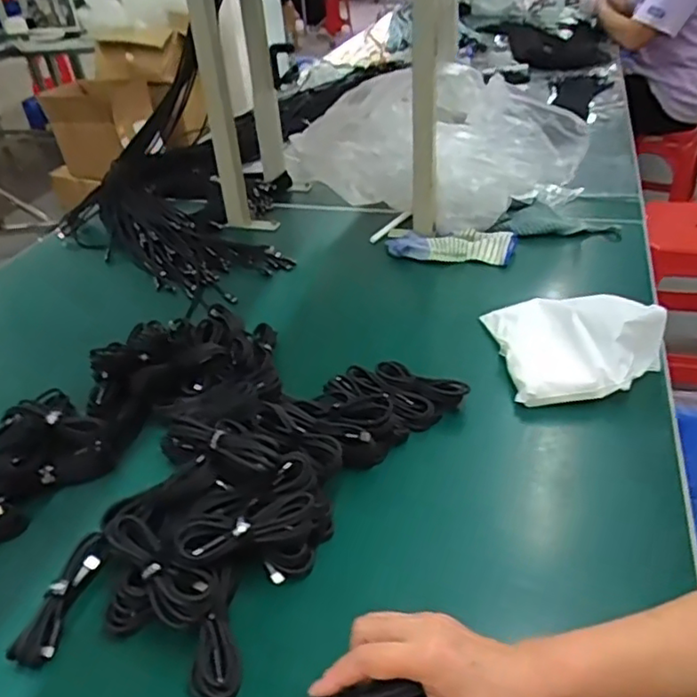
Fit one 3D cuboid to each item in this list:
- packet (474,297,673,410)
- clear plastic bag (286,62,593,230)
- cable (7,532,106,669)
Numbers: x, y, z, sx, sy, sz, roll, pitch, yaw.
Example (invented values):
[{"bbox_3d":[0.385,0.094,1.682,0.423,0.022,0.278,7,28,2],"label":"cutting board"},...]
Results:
[{"bbox_3d":[0.261,-0.010,0.726,0.179,0.079,0.171,-2,35,4],"label":"packet"},{"bbox_3d":[0.153,-0.321,1.034,0.485,0.220,0.166,-5,35,0],"label":"clear plastic bag"},{"bbox_3d":[-0.229,0.199,0.509,0.026,0.027,0.103,6,36,15],"label":"cable"}]

